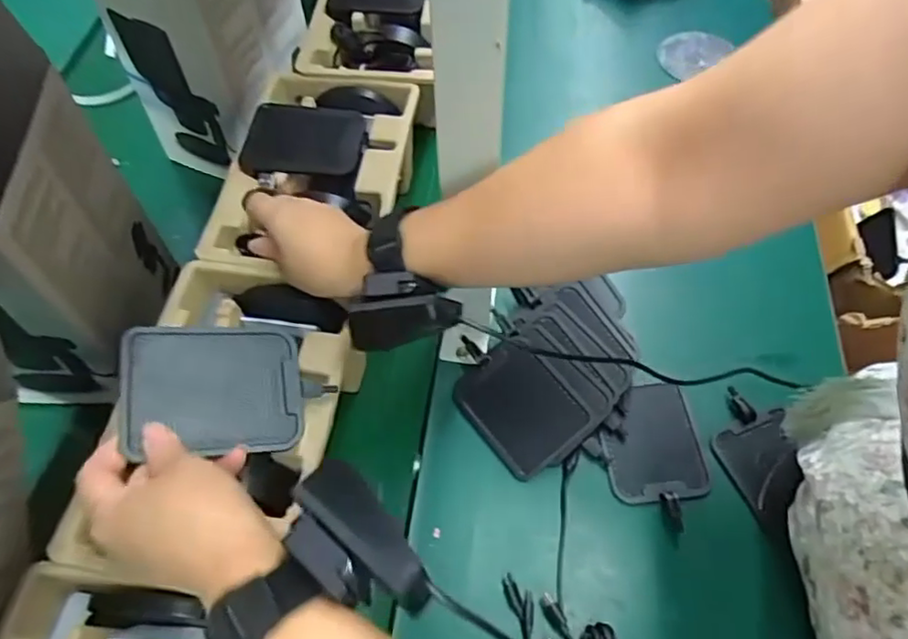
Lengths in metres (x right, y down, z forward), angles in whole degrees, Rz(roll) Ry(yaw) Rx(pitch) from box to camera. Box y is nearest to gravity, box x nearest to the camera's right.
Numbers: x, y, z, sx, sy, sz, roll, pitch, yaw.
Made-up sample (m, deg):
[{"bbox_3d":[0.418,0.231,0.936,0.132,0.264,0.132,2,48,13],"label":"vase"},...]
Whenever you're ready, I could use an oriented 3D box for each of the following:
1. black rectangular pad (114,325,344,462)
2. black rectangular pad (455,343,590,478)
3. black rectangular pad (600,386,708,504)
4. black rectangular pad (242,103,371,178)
[{"bbox_3d":[-0.136,0.041,0.377,0.112,0.013,0.075,1,73,-24],"label":"black rectangular pad"},{"bbox_3d":[0.052,0.070,0.516,0.078,0.005,0.099,-41,67,-5],"label":"black rectangular pad"},{"bbox_3d":[0.156,0.098,0.503,0.074,0.007,0.091,-7,59,-2],"label":"black rectangular pad"},{"bbox_3d":[-0.131,-0.160,0.551,0.102,0.010,0.079,0,63,8],"label":"black rectangular pad"}]

